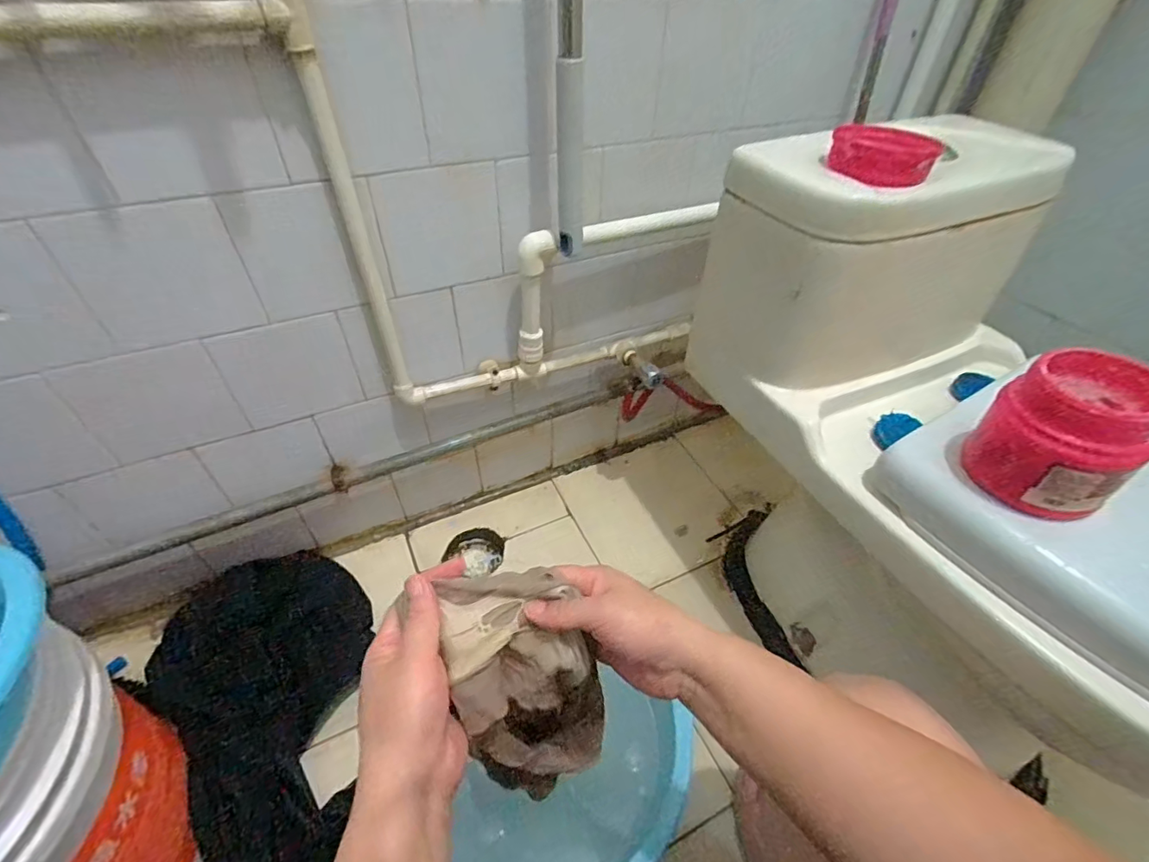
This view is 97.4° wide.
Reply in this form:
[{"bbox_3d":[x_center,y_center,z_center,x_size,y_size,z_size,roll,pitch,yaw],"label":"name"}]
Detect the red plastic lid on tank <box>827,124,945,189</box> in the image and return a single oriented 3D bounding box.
[{"bbox_3d":[0.278,-0.249,0.458,0.090,0.035,0.042,20,47,18],"label":"red plastic lid on tank"}]

